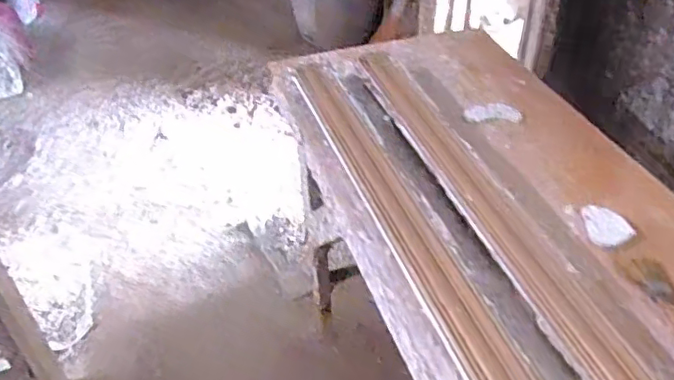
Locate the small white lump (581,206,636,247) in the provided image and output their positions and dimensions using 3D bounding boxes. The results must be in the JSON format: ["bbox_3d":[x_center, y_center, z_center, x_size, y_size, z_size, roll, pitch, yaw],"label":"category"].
[{"bbox_3d":[0.479,0.063,1.037,0.066,0.020,0.097,-4,41,-2],"label":"small white lump"}]

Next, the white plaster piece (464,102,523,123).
[{"bbox_3d":[0.347,-0.172,1.302,0.122,0.020,0.072,6,42,9],"label":"white plaster piece"}]

